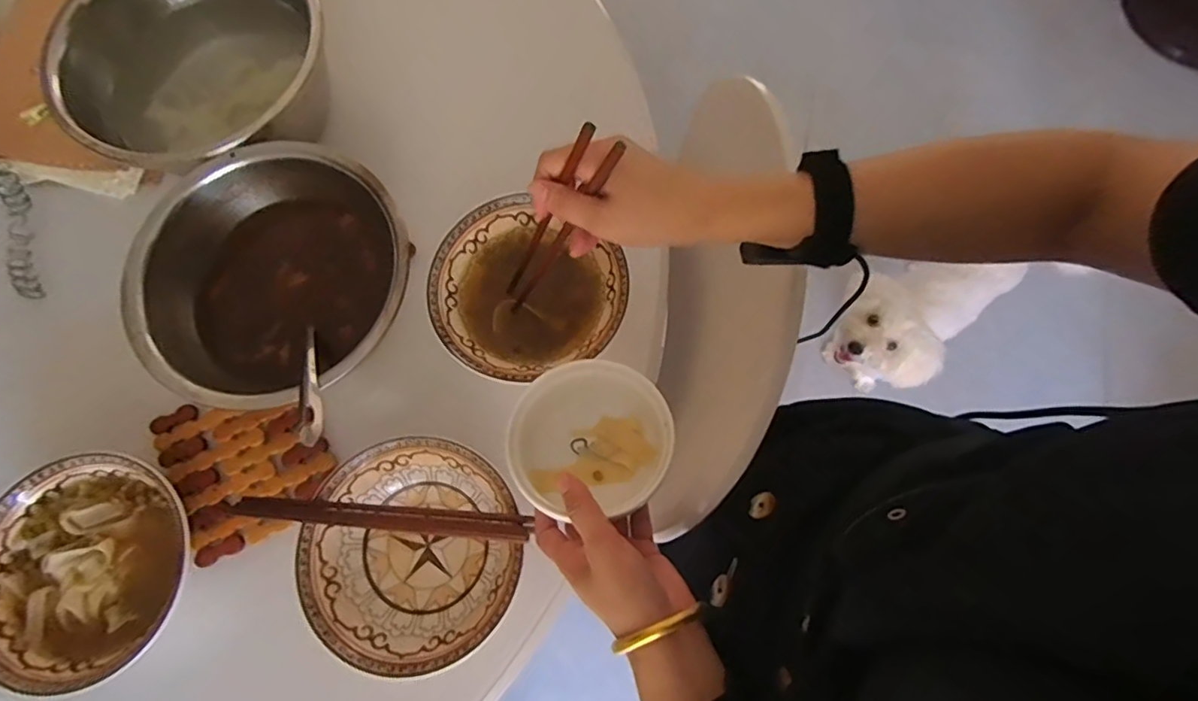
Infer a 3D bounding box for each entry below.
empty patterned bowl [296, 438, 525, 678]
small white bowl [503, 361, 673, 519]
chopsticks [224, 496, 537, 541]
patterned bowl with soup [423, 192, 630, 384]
[{"bbox_3d":[-0.149,0.165,0.478,0.172,0.053,0.172,0,76,0],"label":"empty patterned bowl"},{"bbox_3d":[-0.006,0.064,0.420,0.113,0.056,0.113,0,76,0],"label":"small white bowl"},{"bbox_3d":[-0.178,0.132,0.456,0.238,0.013,0.019,4,76,3],"label":"chopsticks"},{"bbox_3d":[-0.069,-0.049,0.525,0.173,0.034,0.155,29,78,7],"label":"patterned bowl with soup"}]

